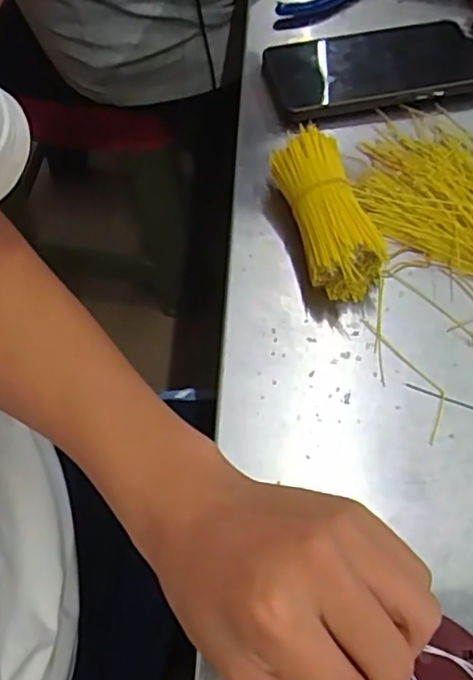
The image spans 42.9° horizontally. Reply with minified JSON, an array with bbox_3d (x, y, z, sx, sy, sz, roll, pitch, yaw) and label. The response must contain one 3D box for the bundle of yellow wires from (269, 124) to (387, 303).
[{"bbox_3d":[0.057,-0.080,0.383,0.046,0.040,0.108,-13,63,-8],"label":"bundle of yellow wires"}]

